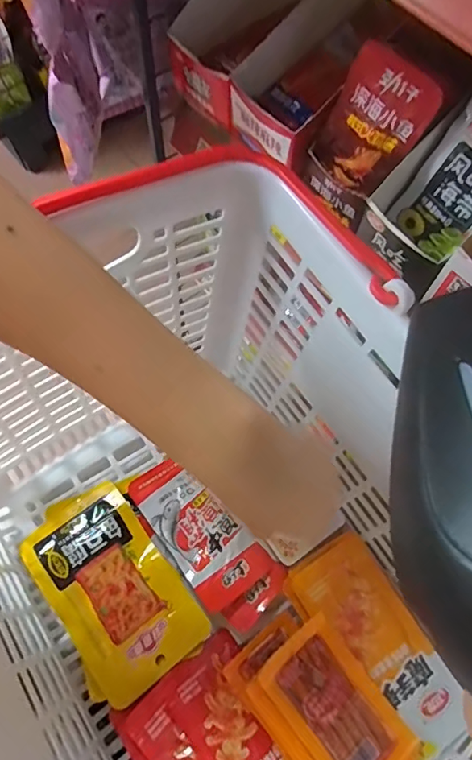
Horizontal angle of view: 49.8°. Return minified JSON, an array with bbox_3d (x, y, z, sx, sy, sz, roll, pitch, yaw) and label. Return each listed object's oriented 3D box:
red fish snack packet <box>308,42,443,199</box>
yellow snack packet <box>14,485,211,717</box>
[{"bbox_3d":[0.100,-0.188,0.379,0.066,0.092,0.008,43,50,8],"label":"red fish snack packet"},{"bbox_3d":[-0.096,0.161,0.399,0.086,0.014,0.149,-36,73,-15],"label":"yellow snack packet"}]

